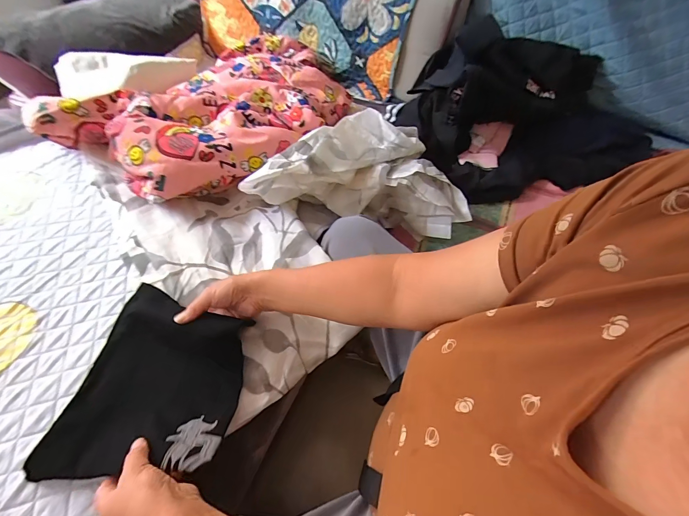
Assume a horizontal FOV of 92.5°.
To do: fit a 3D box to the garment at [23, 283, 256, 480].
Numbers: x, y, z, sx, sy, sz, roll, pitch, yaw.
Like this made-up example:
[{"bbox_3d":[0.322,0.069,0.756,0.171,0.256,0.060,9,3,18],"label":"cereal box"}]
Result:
[{"bbox_3d":[-0.255,0.160,0.453,0.221,0.053,0.245,9,53,2],"label":"garment"}]

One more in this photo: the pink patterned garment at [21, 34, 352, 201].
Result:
[{"bbox_3d":[-0.274,-0.389,0.796,0.488,0.112,0.651,25,55,14],"label":"pink patterned garment"}]

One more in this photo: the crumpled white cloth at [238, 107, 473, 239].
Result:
[{"bbox_3d":[0.030,-0.172,0.687,0.413,0.150,0.210,2,53,-3],"label":"crumpled white cloth"}]

